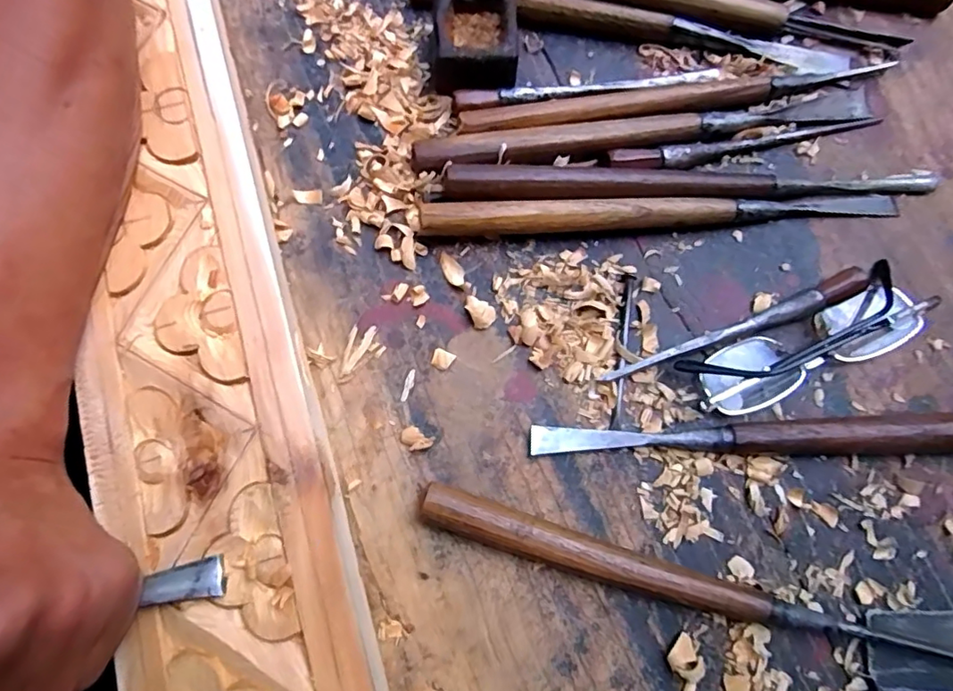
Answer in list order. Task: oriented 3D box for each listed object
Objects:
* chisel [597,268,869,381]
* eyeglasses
[{"bbox_3d":[0.130,-0.007,0.286,0.139,0.012,0.013,-23,78,-4],"label":"chisel"},{"bbox_3d":[0.162,-0.001,0.279,0.121,0.022,0.036,-23,78,-4],"label":"eyeglasses"}]

